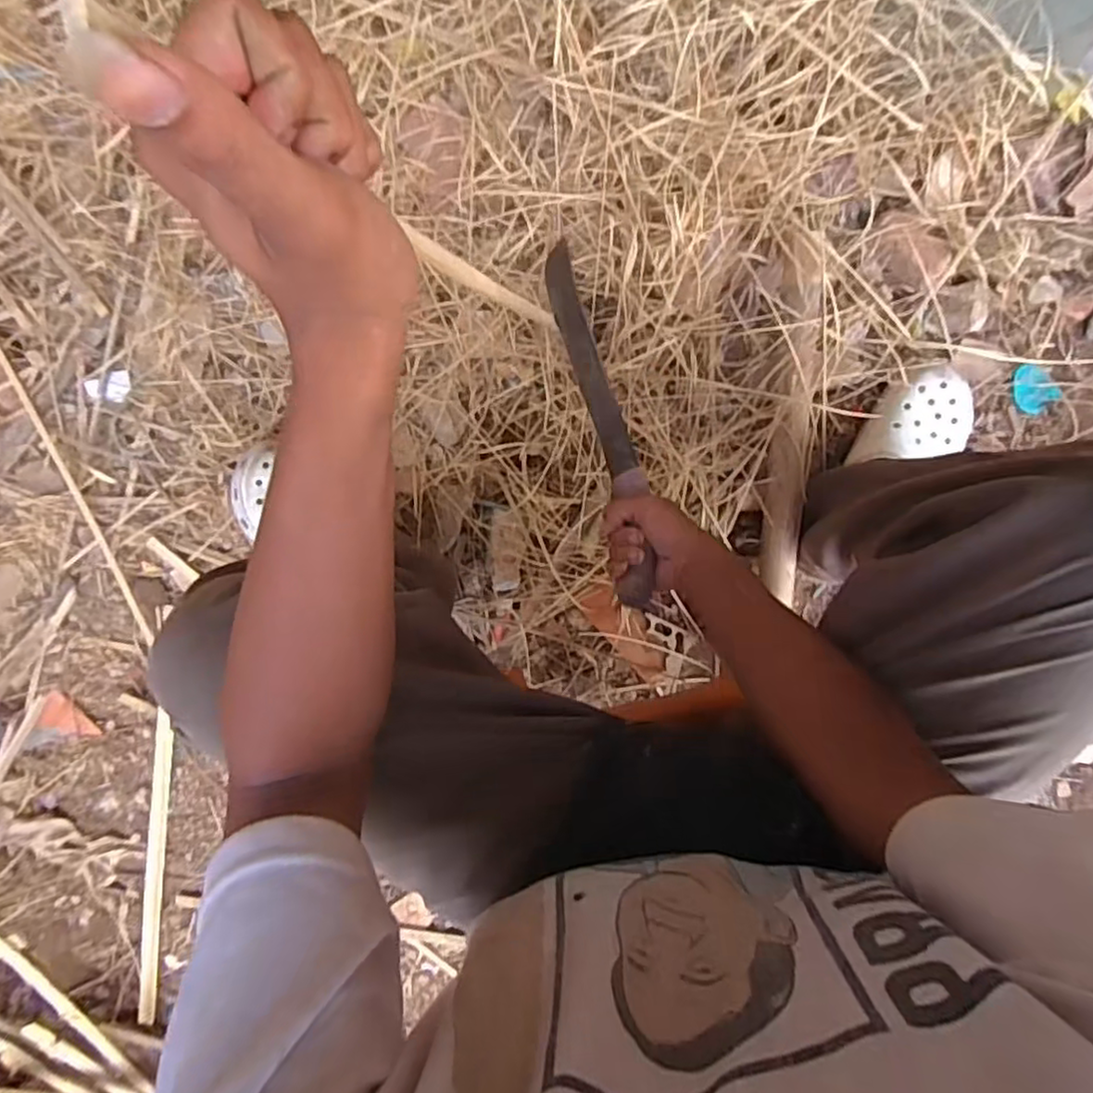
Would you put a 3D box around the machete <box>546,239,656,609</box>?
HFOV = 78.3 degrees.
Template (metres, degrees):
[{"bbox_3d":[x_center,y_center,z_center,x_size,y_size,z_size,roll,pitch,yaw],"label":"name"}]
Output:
[{"bbox_3d":[0.053,-0.138,0.679,0.048,0.031,0.400,-14,73,2],"label":"machete"}]

